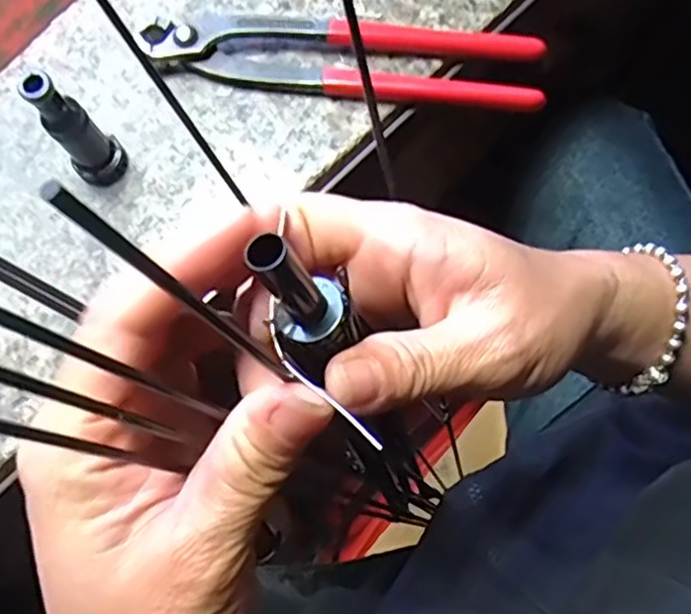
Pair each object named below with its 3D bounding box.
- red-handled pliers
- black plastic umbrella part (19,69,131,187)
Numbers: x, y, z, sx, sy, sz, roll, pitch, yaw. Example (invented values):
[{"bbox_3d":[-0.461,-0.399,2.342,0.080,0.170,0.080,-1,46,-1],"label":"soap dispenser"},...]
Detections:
[{"bbox_3d":[-0.001,-0.126,0.331,0.192,0.016,0.043,10,77,2],"label":"red-handled pliers"},{"bbox_3d":[-0.118,-0.078,0.294,0.023,0.068,0.019,-34,79,-8],"label":"black plastic umbrella part"}]

